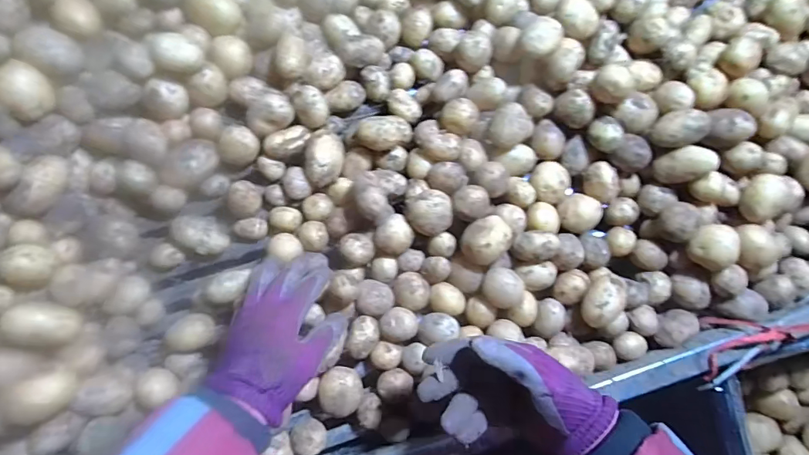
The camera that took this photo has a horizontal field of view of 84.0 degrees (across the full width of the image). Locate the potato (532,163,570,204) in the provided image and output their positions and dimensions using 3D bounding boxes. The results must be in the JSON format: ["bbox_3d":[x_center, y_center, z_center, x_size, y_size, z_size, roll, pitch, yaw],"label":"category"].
[{"bbox_3d":[0.173,-0.055,0.525,0.049,0.033,0.046,0,84,2],"label":"potato"}]

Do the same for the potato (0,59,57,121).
[{"bbox_3d":[-0.379,-0.137,0.448,0.045,0.036,0.037,-43,84,-3],"label":"potato"}]

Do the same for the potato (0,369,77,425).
[{"bbox_3d":[-0.337,0.157,0.414,0.036,0.041,0.041,-21,84,0],"label":"potato"}]

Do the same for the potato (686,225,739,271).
[{"bbox_3d":[0.334,0.022,0.489,0.038,0.038,0.048,-1,84,2],"label":"potato"}]

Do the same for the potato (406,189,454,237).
[{"bbox_3d":[0.029,-0.017,0.501,0.047,0.036,0.051,0,84,2],"label":"potato"}]

